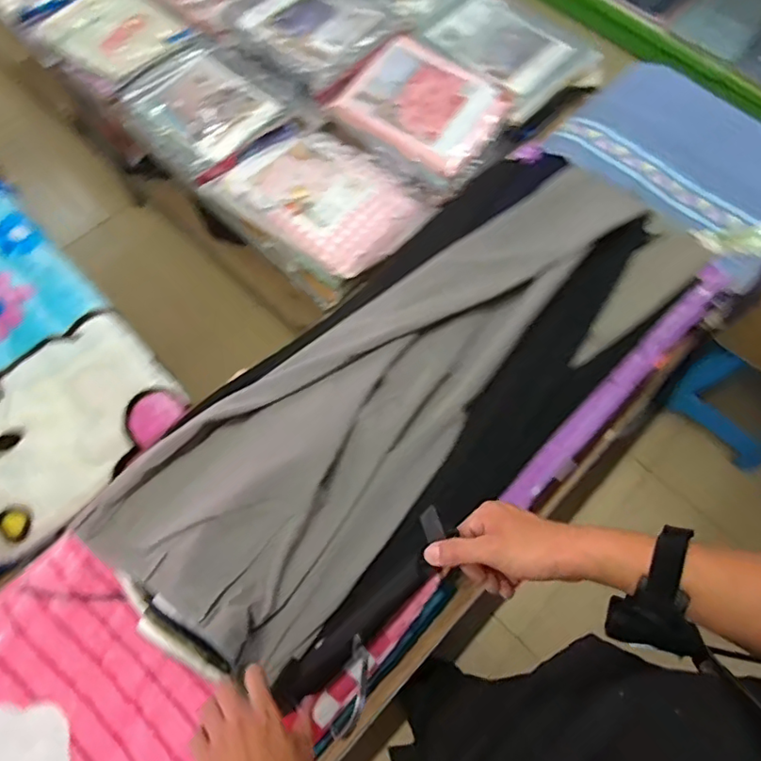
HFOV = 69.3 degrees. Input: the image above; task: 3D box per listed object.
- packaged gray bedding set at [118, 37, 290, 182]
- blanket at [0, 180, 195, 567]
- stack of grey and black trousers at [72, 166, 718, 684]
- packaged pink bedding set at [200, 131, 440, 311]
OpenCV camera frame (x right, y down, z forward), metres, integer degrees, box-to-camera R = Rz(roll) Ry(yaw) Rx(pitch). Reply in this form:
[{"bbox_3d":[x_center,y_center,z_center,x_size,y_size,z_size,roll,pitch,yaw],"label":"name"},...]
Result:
[{"bbox_3d":[-0.420,-0.636,1.260,0.279,0.053,0.315,-39,74,-15],"label":"packaged gray bedding set"},{"bbox_3d":[-0.719,-0.058,1.022,0.419,0.083,0.687,-39,74,-15],"label":"blanket"},{"bbox_3d":[0.070,0.011,0.815,0.942,0.113,0.316,-37,74,-12],"label":"stack of grey and black trousers"},{"bbox_3d":[-0.124,-0.385,1.200,0.386,0.085,0.331,41,73,14],"label":"packaged pink bedding set"}]

